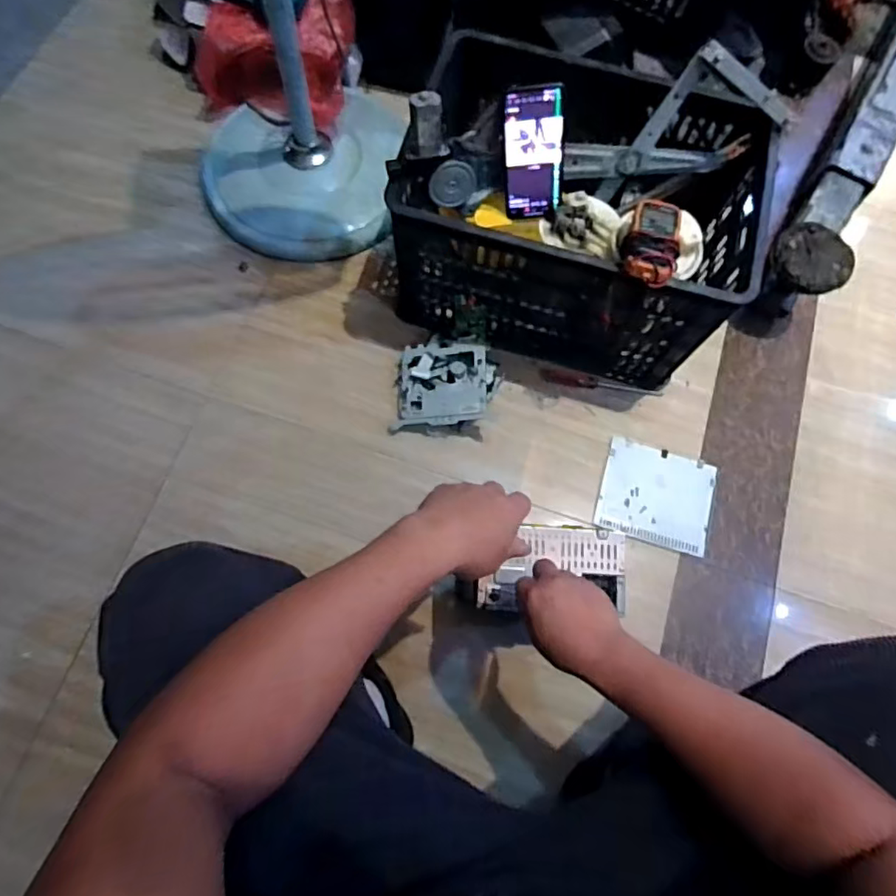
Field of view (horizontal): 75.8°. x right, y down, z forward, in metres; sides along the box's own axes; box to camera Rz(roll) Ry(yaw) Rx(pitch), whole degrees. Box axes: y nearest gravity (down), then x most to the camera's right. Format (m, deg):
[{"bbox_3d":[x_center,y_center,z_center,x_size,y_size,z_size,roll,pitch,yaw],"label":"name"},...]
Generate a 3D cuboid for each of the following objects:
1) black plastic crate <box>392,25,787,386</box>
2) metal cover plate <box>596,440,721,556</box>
[{"bbox_3d":[0.192,-0.368,0.907,0.486,0.305,0.405,13,72,2],"label":"black plastic crate"},{"bbox_3d":[0.334,0.075,0.917,0.174,0.010,0.158,17,71,4],"label":"metal cover plate"}]

